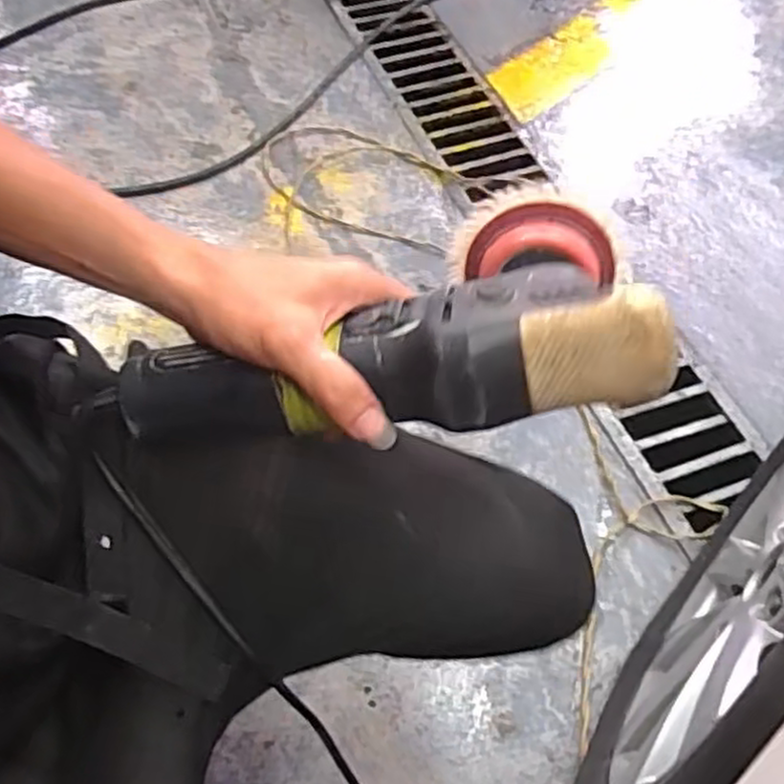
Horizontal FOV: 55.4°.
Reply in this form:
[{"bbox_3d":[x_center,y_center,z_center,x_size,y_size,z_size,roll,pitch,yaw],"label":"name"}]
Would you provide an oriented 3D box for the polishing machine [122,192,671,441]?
[{"bbox_3d":[-0.004,-0.034,0.419,0.304,0.110,0.132,-3,95,16],"label":"polishing machine"}]

